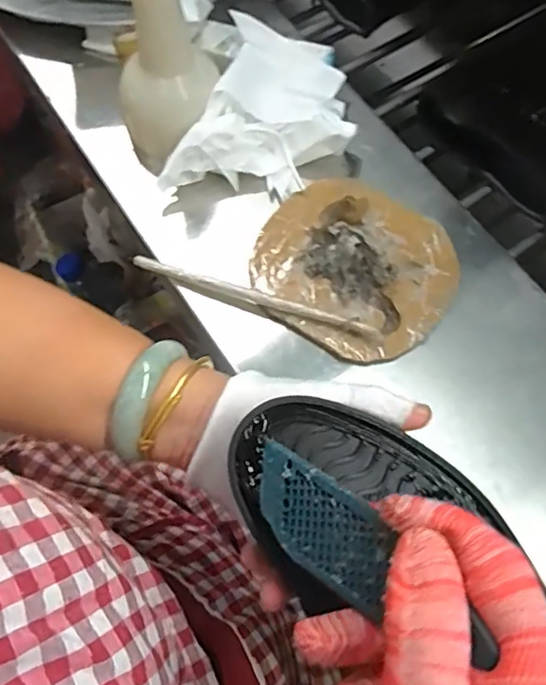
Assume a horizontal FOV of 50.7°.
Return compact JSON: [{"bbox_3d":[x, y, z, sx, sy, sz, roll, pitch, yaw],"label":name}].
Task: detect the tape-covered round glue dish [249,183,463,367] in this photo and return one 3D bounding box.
[{"bbox_3d":[0.064,-0.061,0.453,0.149,0.022,0.145,0,68,-1],"label":"tape-covered round glue dish"}]

